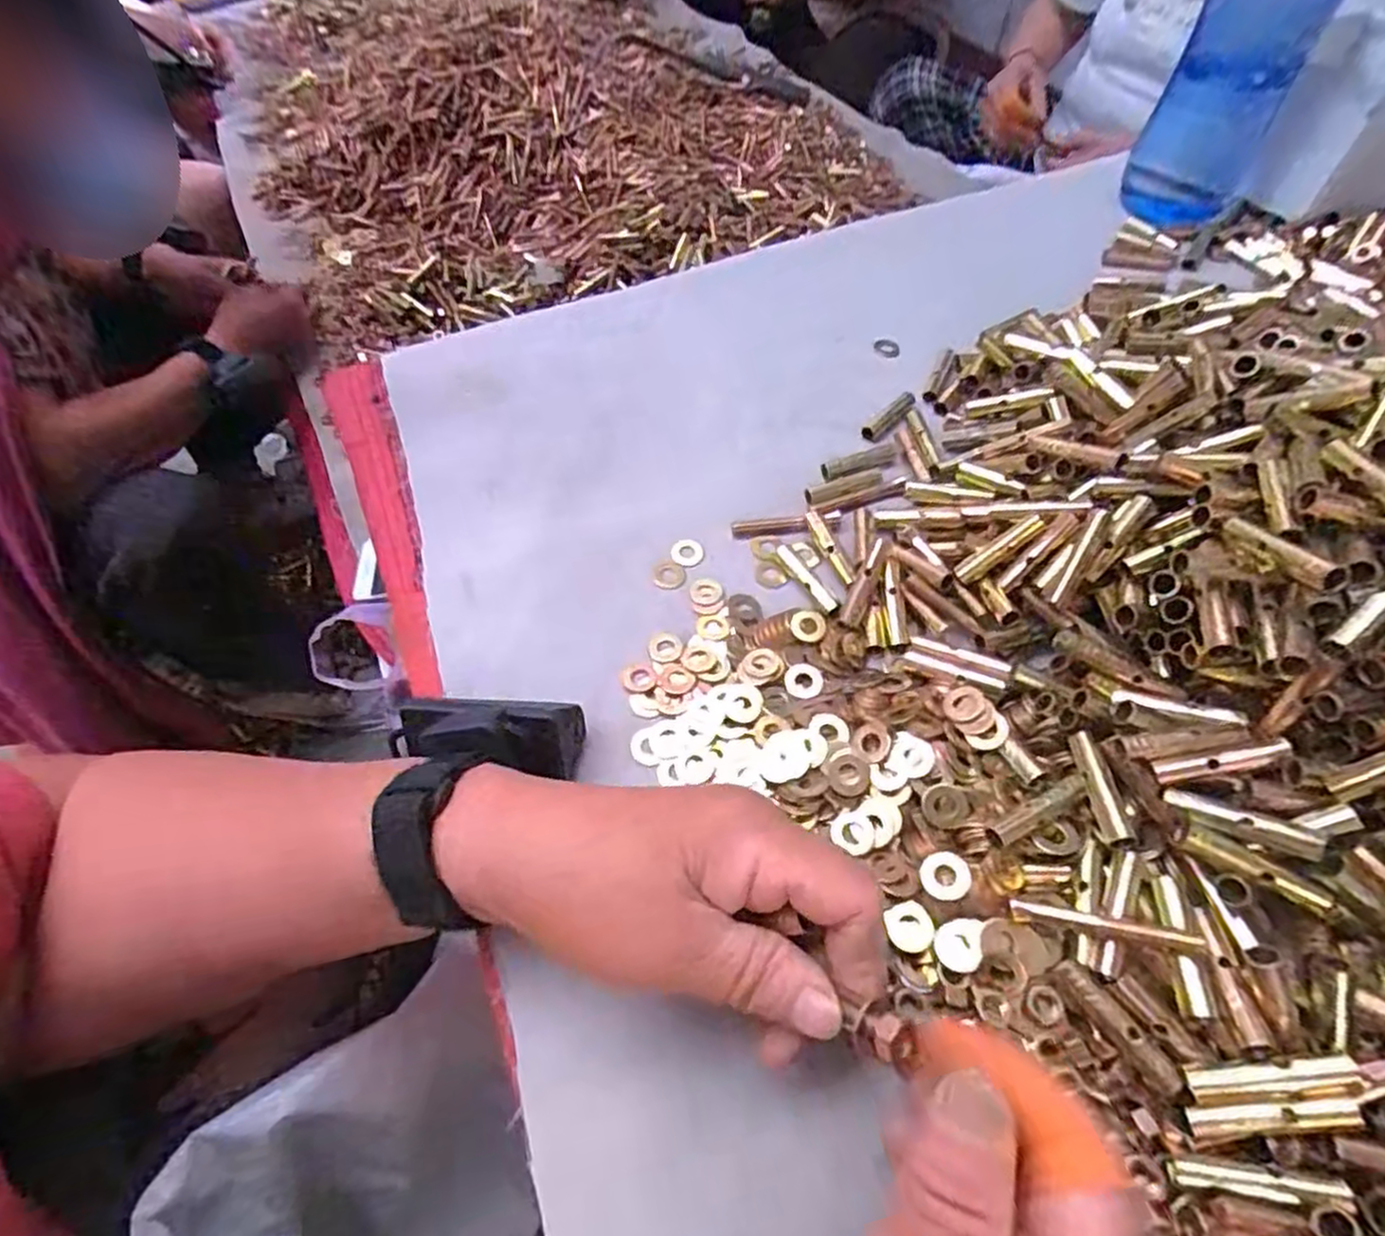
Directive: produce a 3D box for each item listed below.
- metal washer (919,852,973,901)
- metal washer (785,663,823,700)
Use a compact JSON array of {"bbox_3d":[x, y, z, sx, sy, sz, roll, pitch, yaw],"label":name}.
[{"bbox_3d":[0.093,0.095,0.266,0.018,0.004,0.017,-10,55,10],"label":"metal washer"},{"bbox_3d":[0.050,0.028,0.326,0.016,0.004,0.020,23,61,17],"label":"metal washer"}]

